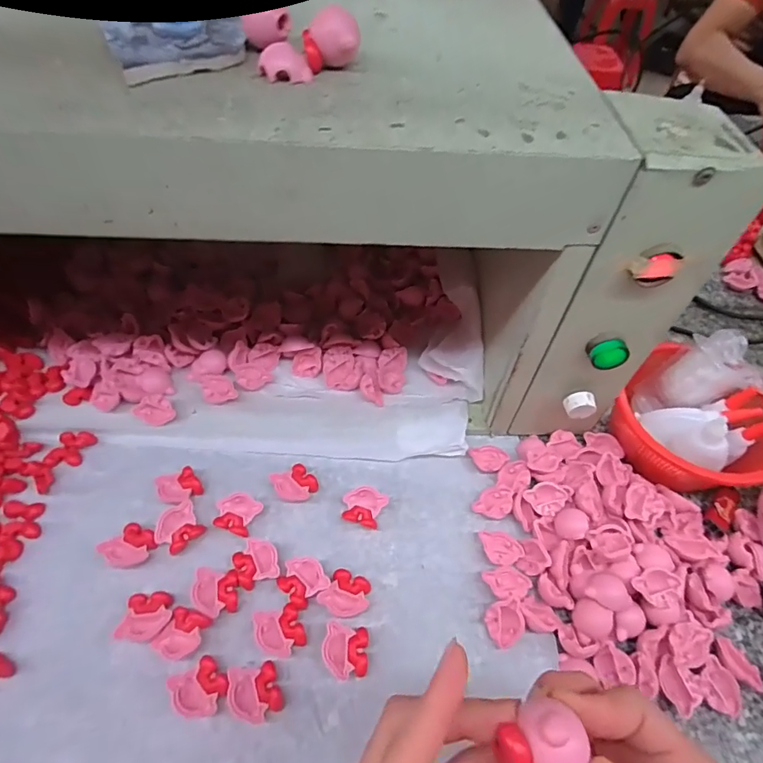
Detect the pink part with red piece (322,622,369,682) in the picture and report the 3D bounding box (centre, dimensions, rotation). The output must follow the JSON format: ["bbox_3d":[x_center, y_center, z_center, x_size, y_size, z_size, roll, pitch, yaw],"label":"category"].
[{"bbox_3d":[-0.026,0.199,0.347,0.032,0.016,0.034,6,54,0],"label":"pink part with red piece"}]

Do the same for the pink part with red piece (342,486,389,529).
[{"bbox_3d":[-0.016,0.111,0.416,0.035,0.017,0.032,21,55,11],"label":"pink part with red piece"}]

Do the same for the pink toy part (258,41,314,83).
[{"bbox_3d":[-0.055,-0.183,0.273,0.029,0.014,0.020,-7,54,-10],"label":"pink toy part"}]

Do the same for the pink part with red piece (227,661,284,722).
[{"bbox_3d":[-0.088,0.217,0.329,0.033,0.016,0.033,-13,56,-13],"label":"pink part with red piece"}]

